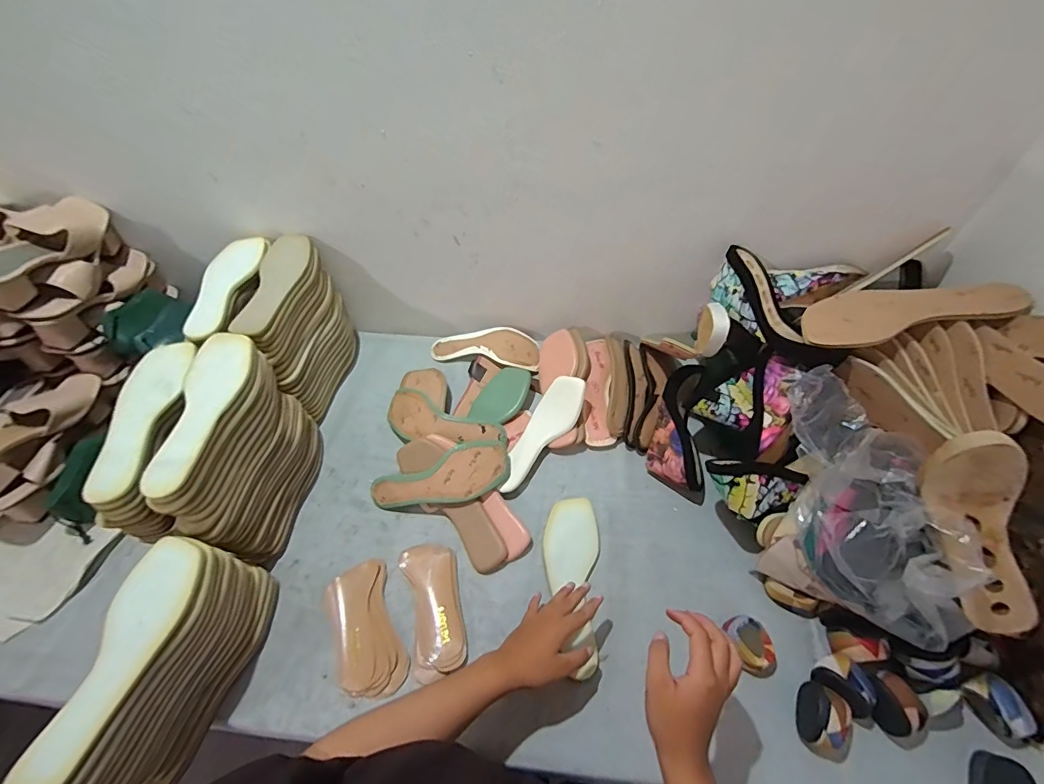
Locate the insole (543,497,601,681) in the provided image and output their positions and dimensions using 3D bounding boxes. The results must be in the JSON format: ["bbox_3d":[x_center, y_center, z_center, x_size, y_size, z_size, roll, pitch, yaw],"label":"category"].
[{"bbox_3d":[0.071,0.269,0.649,0.081,0.018,0.239,2,57,3],"label":"insole"}]

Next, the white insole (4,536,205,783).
[{"bbox_3d":[-0.406,0.258,0.446,0.082,0.016,0.226,8,49,5],"label":"white insole"}]

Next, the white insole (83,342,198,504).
[{"bbox_3d":[-0.497,0.027,0.584,0.090,0.016,0.245,-9,57,2],"label":"white insole"}]

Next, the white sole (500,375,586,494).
[{"bbox_3d":[0.033,0.074,0.780,0.080,0.044,0.231,29,75,22],"label":"white sole"}]

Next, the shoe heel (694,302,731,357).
[{"bbox_3d":[0.288,-0.090,0.682,0.027,0.073,0.063,2,53,3],"label":"shoe heel"}]

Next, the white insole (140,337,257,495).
[{"bbox_3d":[-0.412,0.015,0.582,0.076,0.015,0.243,-6,56,3],"label":"white insole"}]

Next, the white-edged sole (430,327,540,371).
[{"bbox_3d":[-0.075,-0.095,0.924,0.231,0.038,0.088,12,54,11],"label":"white-edged sole"}]

